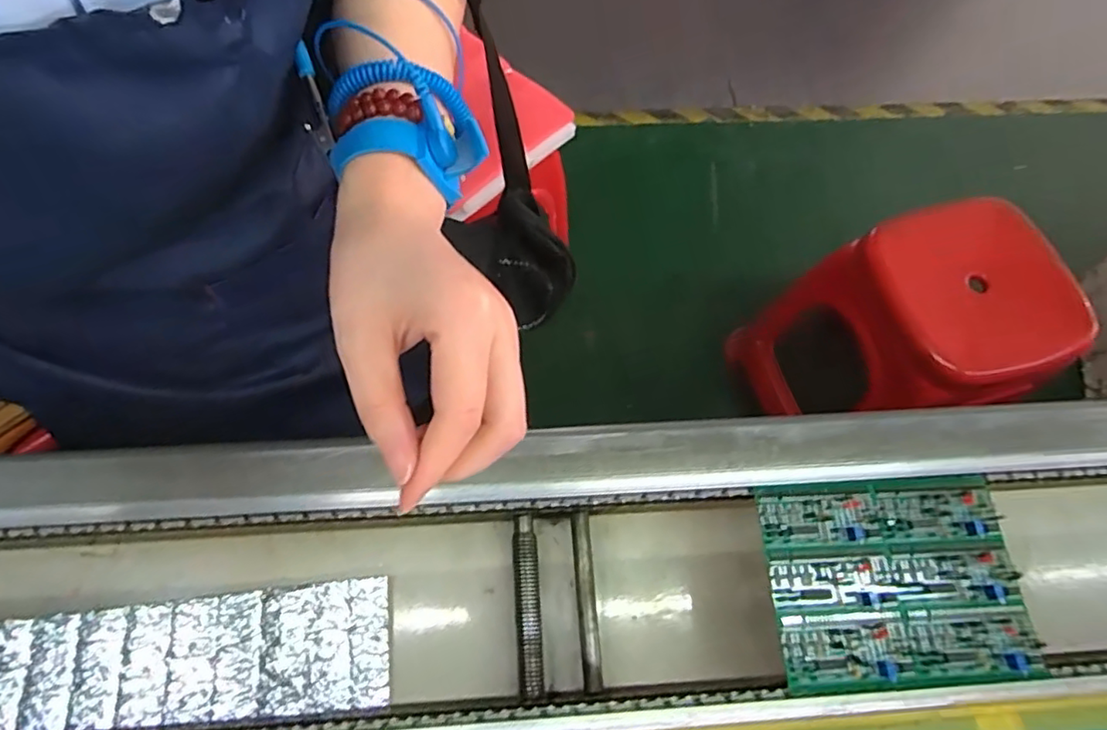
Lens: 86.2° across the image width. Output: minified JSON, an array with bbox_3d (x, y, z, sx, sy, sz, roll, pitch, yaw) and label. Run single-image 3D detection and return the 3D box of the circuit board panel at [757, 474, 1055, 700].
[{"bbox_3d":[0.222,0.140,0.388,0.157,0.010,0.125,-2,67,-3],"label":"circuit board panel"}]

